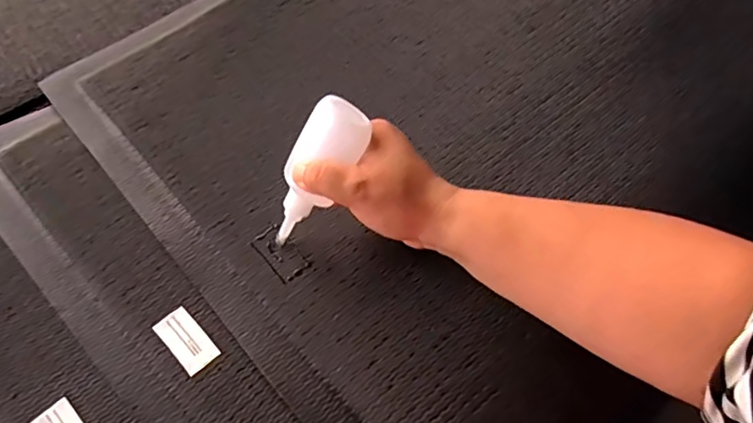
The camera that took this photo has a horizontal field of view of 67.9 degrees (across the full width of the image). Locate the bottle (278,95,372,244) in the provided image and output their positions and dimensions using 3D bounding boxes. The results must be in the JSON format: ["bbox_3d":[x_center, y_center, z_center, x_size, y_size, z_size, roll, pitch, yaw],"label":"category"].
[{"bbox_3d":[-0.048,-0.025,0.409,0.029,0.119,0.042,-12,53,-50],"label":"bottle"}]

